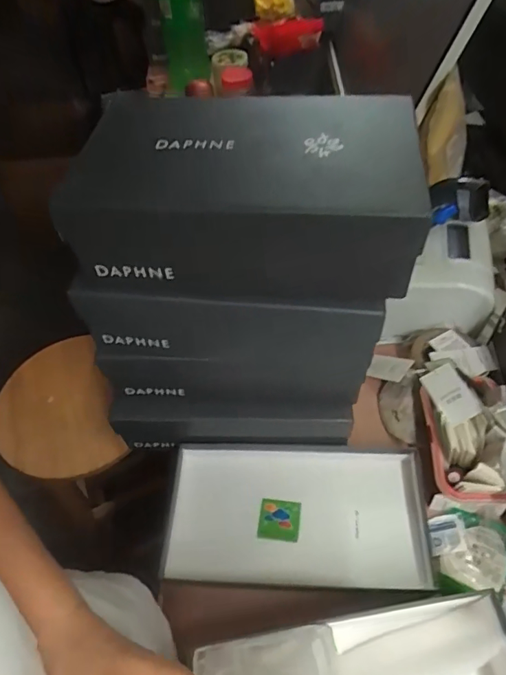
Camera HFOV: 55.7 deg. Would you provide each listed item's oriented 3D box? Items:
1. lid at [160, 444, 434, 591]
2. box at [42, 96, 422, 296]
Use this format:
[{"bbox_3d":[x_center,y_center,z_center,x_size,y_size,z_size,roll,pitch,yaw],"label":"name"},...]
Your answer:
[{"bbox_3d":[0.051,0.212,0.581,0.303,0.032,0.160,-1,53,5],"label":"lid"},{"bbox_3d":[-0.006,-0.136,0.447,0.295,0.101,0.175,2,53,7],"label":"box"}]

